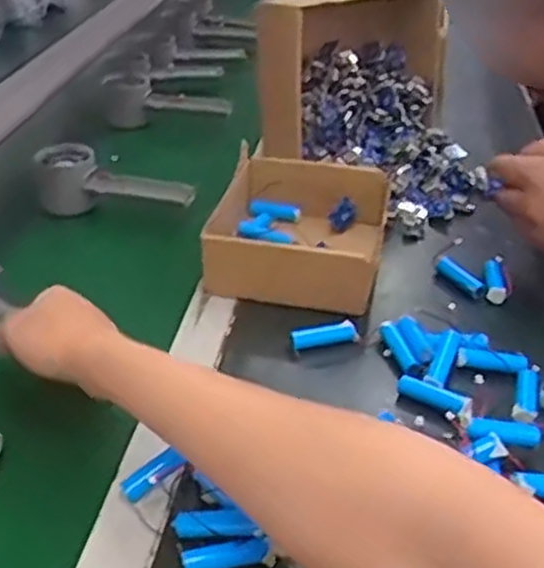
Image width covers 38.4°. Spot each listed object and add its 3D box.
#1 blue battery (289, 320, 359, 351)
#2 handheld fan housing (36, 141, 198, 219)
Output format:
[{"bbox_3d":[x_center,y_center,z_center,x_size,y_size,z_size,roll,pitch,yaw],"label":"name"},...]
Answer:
[{"bbox_3d":[0.041,0.039,0.598,0.050,0.016,0.011,-4,33,-10],"label":"blue battery"},{"bbox_3d":[-0.154,-0.099,0.775,0.153,0.052,0.044,7,32,7],"label":"handheld fan housing"}]

